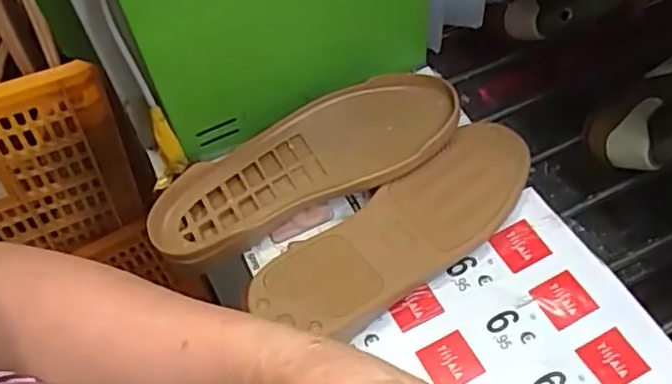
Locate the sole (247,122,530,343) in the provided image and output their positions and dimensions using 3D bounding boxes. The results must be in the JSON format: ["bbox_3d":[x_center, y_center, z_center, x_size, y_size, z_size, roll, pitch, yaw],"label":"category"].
[{"bbox_3d":[0.058,0.033,0.547,0.271,0.036,0.090,-35,60,-18],"label":"sole"}]

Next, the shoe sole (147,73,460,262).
[{"bbox_3d":[-0.029,-0.023,0.584,0.287,0.047,0.100,-19,57,-8],"label":"shoe sole"}]

